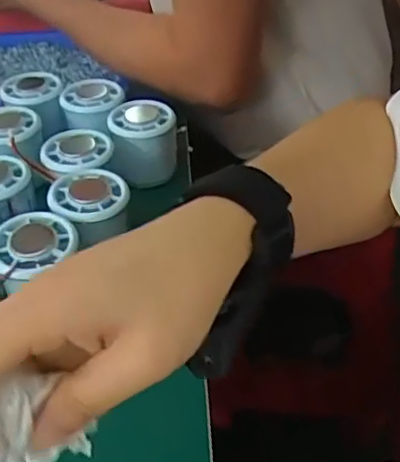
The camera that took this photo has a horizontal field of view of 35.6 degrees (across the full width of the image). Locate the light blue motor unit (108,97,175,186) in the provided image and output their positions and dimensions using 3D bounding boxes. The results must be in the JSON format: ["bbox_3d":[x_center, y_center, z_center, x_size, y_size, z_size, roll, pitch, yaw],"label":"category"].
[{"bbox_3d":[-0.049,-0.078,0.544,0.057,0.059,0.057,-9,40,-7],"label":"light blue motor unit"}]

